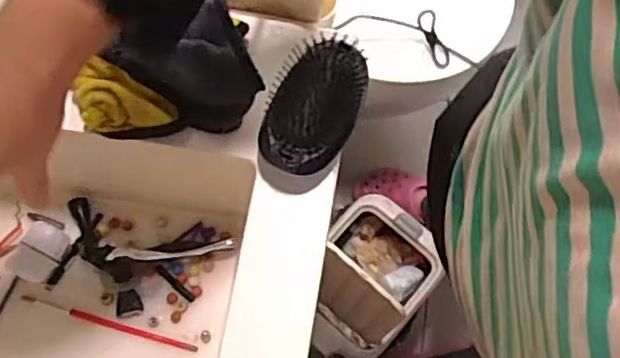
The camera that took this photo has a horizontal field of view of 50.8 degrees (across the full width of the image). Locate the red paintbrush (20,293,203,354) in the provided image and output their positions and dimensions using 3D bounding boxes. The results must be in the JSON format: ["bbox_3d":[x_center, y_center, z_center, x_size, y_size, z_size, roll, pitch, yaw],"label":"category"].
[{"bbox_3d":[-0.183,0.131,0.593,0.166,0.005,0.009,15,73,5],"label":"red paintbrush"}]

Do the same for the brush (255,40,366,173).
[{"bbox_3d":[0.006,-0.055,0.484,0.062,0.045,0.113,19,74,7],"label":"brush"}]

